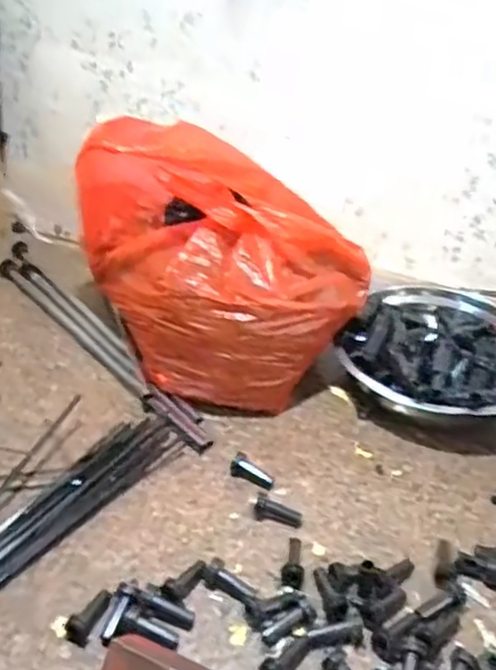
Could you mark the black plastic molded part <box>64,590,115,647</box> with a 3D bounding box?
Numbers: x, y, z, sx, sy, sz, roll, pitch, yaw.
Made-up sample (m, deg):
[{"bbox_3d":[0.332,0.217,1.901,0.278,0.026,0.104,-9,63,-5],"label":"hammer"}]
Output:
[{"bbox_3d":[-0.105,0.185,0.476,0.018,0.015,0.038,16,35,19],"label":"black plastic molded part"}]

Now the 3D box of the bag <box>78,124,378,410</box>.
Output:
[{"bbox_3d":[-0.042,-0.076,0.673,0.262,0.227,0.168,32,43,33],"label":"bag"}]

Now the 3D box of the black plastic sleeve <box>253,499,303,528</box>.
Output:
[{"bbox_3d":[0.024,0.142,0.567,0.038,0.016,0.013,18,38,-2],"label":"black plastic sleeve"}]

